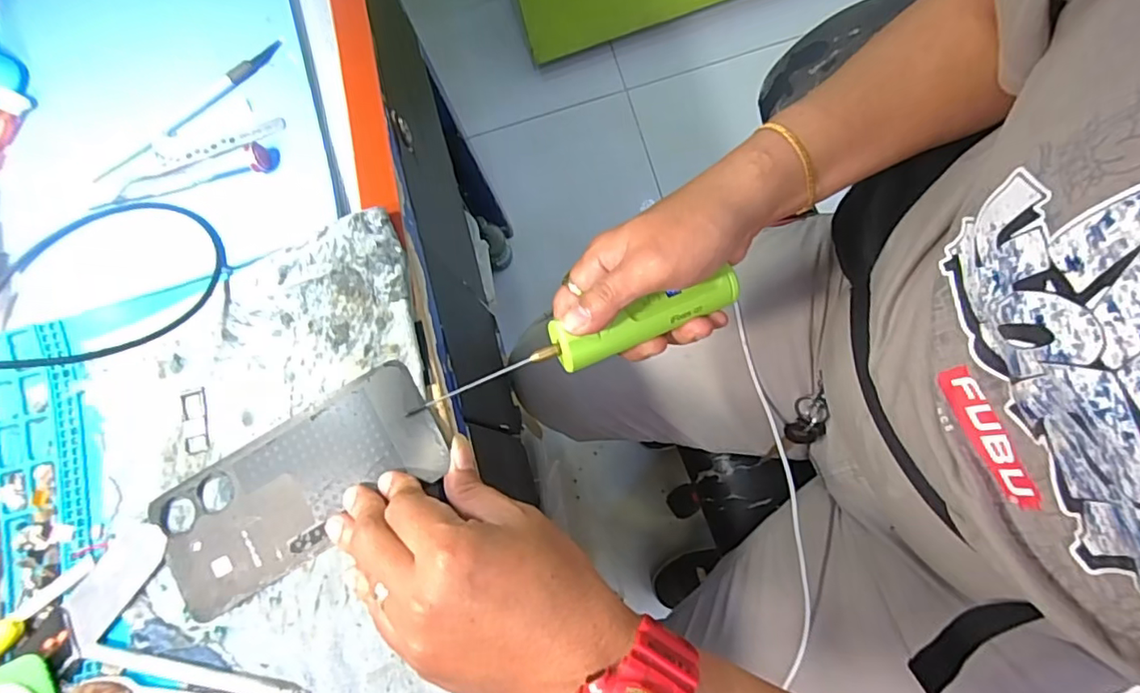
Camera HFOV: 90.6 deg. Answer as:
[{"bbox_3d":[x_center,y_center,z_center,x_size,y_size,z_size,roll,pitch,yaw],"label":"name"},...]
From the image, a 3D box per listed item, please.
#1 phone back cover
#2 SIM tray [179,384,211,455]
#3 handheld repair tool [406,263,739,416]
[{"bbox_3d":[-0.153,0.078,0.320,0.164,0.005,0.077,-37,80,-3],"label":"phone back cover"},{"bbox_3d":[-0.218,0.043,0.328,0.015,0.004,0.039,-16,77,3],"label":"SIM tray"},{"bbox_3d":[0.010,-0.004,0.339,0.206,0.026,0.027,-21,78,-8],"label":"handheld repair tool"}]

